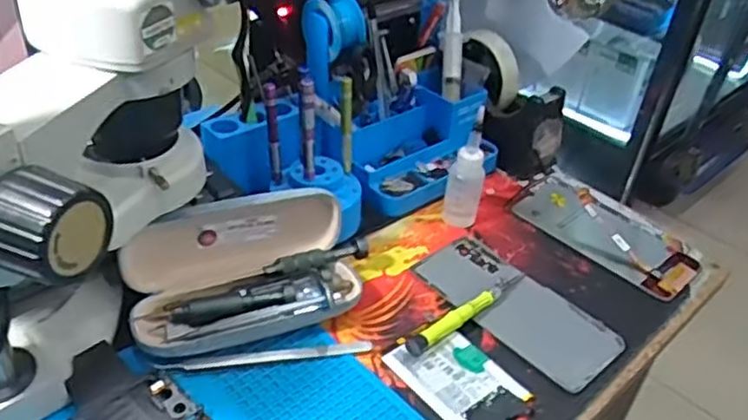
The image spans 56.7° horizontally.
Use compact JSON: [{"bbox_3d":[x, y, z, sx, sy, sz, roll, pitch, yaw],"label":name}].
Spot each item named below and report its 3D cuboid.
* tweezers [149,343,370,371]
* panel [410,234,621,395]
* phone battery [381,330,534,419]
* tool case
[{"bbox_3d":[-0.071,0.100,0.471,0.142,0.007,0.008,-5,39,-15],"label":"tweezers"},{"bbox_3d":[0.110,0.073,0.541,0.075,0.008,0.162,-24,47,-34],"label":"panel"},{"bbox_3d":[0.057,0.115,0.478,0.063,0.005,0.084,-23,46,-33],"label":"phone battery"},{"bbox_3d":[-0.084,0.041,0.492,0.174,0.074,0.091,-10,41,-21],"label":"tool case"}]

